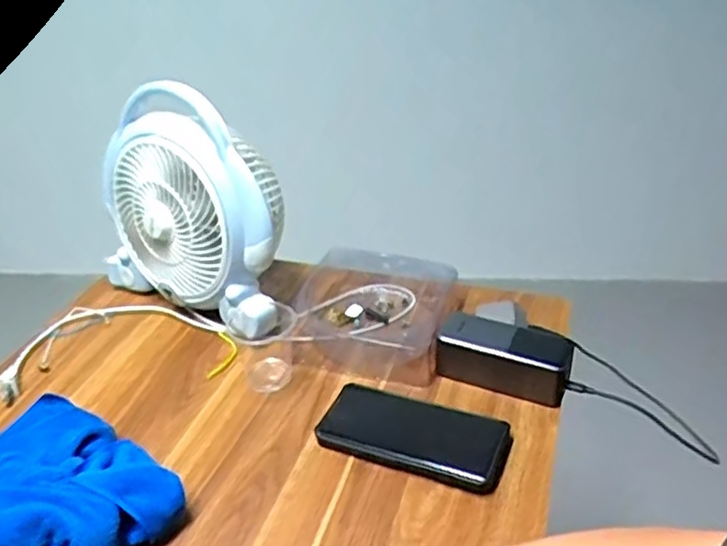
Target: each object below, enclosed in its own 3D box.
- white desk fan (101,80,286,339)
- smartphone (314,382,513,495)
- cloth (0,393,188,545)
[{"bbox_3d":[-0.192,-0.078,0.787,0.271,0.248,0.122,17,38,29],"label":"white desk fan"},{"bbox_3d":[0.047,0.145,0.622,0.171,0.019,0.089,12,36,24],"label":"smartphone"},{"bbox_3d":[-0.288,0.182,0.554,0.237,0.068,0.184,23,42,36],"label":"cloth"}]

